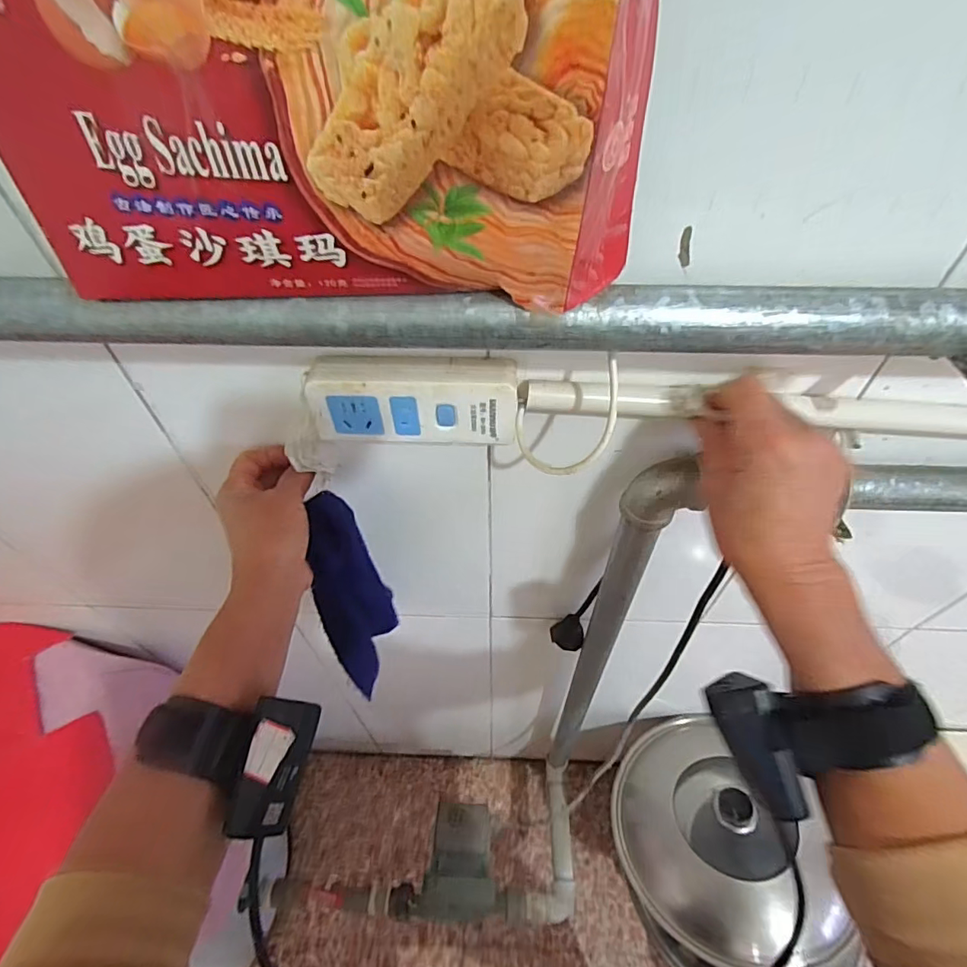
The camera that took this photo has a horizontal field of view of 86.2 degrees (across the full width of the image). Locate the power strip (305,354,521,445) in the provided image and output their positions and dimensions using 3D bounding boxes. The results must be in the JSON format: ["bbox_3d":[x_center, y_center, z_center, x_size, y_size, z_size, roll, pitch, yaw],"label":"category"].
[{"bbox_3d":[-0.045,-0.056,0.345,0.133,0.048,0.032,1,50,2],"label":"power strip"}]

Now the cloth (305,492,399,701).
[{"bbox_3d":[-0.115,0.104,0.462,0.032,0.221,0.087,2,51,3],"label":"cloth"}]

